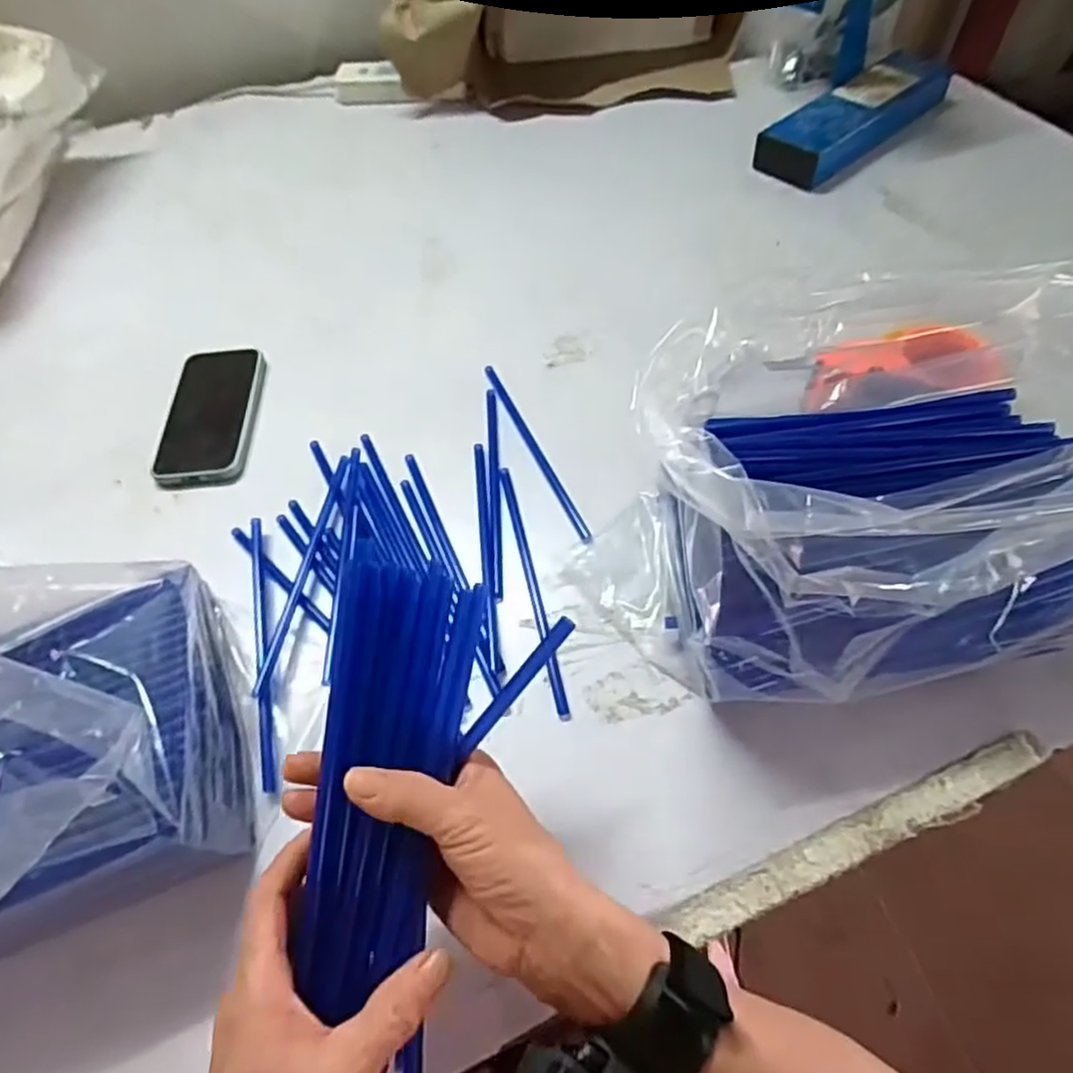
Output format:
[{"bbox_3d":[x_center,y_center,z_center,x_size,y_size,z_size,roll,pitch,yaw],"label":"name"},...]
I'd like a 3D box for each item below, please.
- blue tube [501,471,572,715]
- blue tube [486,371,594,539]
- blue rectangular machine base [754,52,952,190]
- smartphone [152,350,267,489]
[{"bbox_3d":[-0.003,0.034,0.533,0.009,0.007,0.218,-11,55,-4],"label":"blue tube"},{"bbox_3d":[-0.004,-0.078,0.606,0.009,0.004,0.221,-20,57,-10],"label":"blue tube"},{"bbox_3d":[0.395,-0.517,0.859,0.298,0.038,0.099,-39,62,-21],"label":"blue rectangular machine base"},{"bbox_3d":[-0.299,-0.114,0.647,0.083,0.007,0.162,-6,55,0],"label":"smartphone"}]

